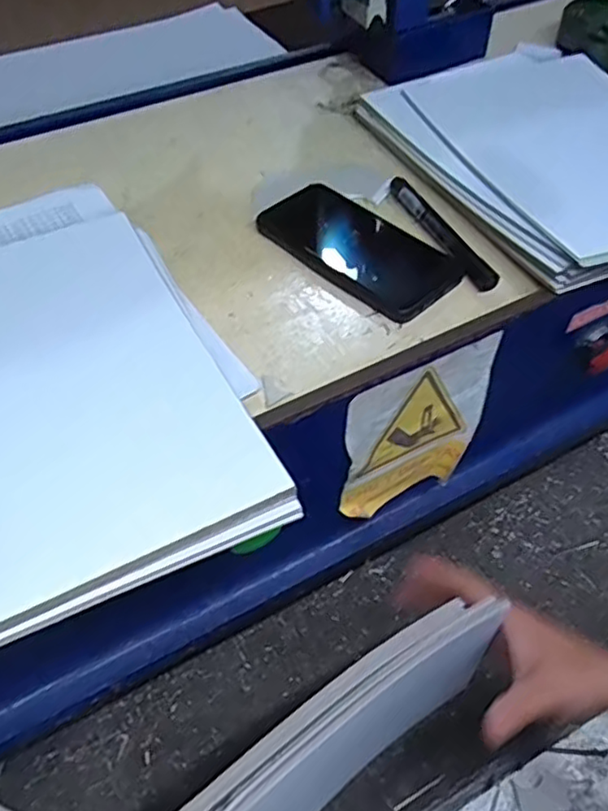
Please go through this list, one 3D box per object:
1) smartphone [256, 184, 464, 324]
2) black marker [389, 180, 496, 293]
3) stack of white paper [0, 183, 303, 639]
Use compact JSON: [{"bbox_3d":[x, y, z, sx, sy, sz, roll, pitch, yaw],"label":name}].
[{"bbox_3d":[0.039,-0.125,0.507,0.080,0.014,0.162,-37,59,-25],"label":"smartphone"},{"bbox_3d":[0.105,-0.141,0.508,0.018,0.010,0.142,-20,54,-14],"label":"black marker"},{"bbox_3d":[-0.173,-0.038,0.426,0.213,0.022,0.375,-23,53,-19],"label":"stack of white paper"}]

